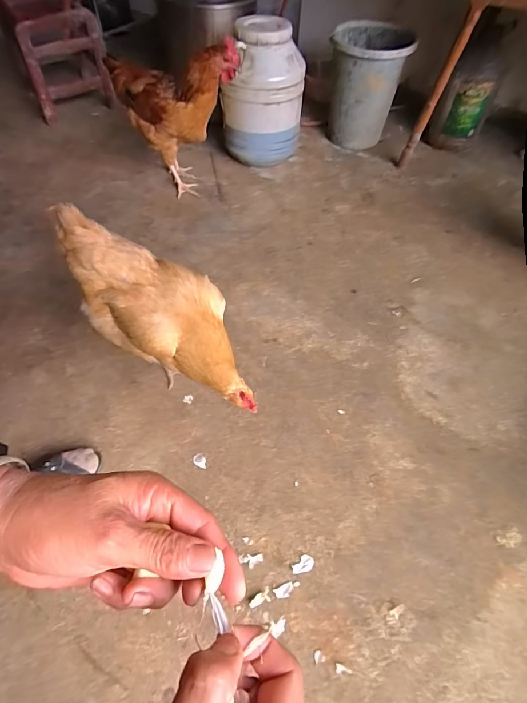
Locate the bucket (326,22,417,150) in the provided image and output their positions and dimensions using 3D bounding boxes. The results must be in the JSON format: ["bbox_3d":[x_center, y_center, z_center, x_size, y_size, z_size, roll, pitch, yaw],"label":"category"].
[{"bbox_3d":[0.345,-0.902,1.271,0.227,0.302,0.259,15,58,9],"label":"bucket"}]

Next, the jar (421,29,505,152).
[{"bbox_3d":[0.675,-0.849,1.226,0.156,0.303,0.140,29,61,17],"label":"jar"}]

